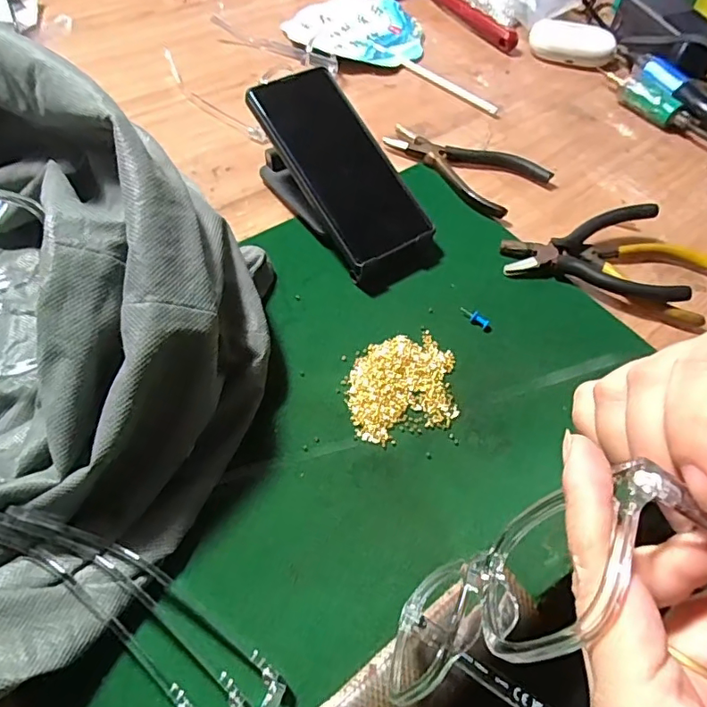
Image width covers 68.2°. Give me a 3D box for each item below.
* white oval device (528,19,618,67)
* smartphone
[{"bbox_3d":[0.249,-0.354,0.595,0.094,0.037,0.034,11,55,4],"label":"white oval device"},{"bbox_3d":[-0.009,-0.145,0.403,0.076,0.019,0.161,-29,84,-22],"label":"smartphone"}]

